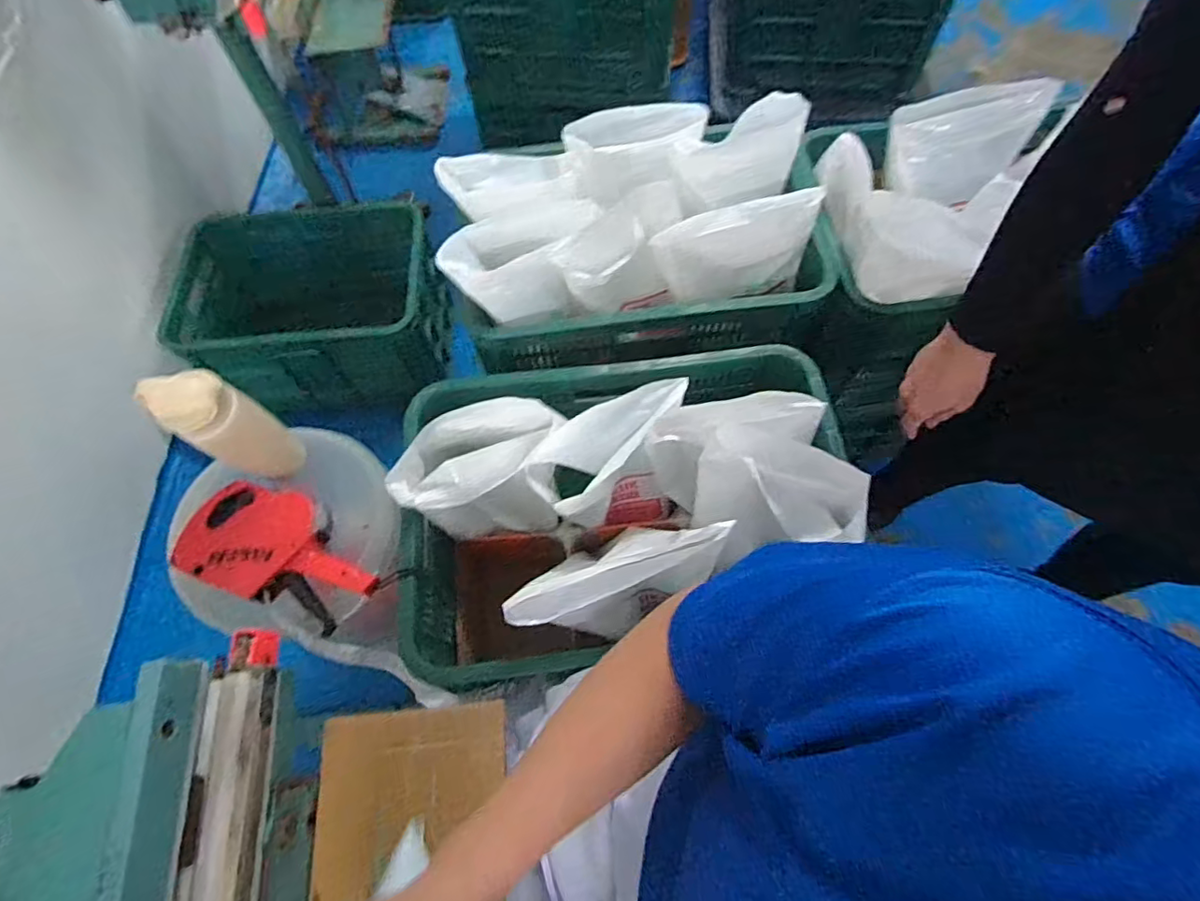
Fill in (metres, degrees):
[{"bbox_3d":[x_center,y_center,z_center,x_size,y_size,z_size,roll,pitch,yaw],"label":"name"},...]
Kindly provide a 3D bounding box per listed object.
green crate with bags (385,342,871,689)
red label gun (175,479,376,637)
[{"bbox_3d":[0.038,0.094,0.744,0.517,0.299,0.332,-9,65,-2],"label":"green crate with bags"},{"bbox_3d":[-0.366,0.116,0.657,0.227,0.049,0.116,21,68,11],"label":"red label gun"}]

